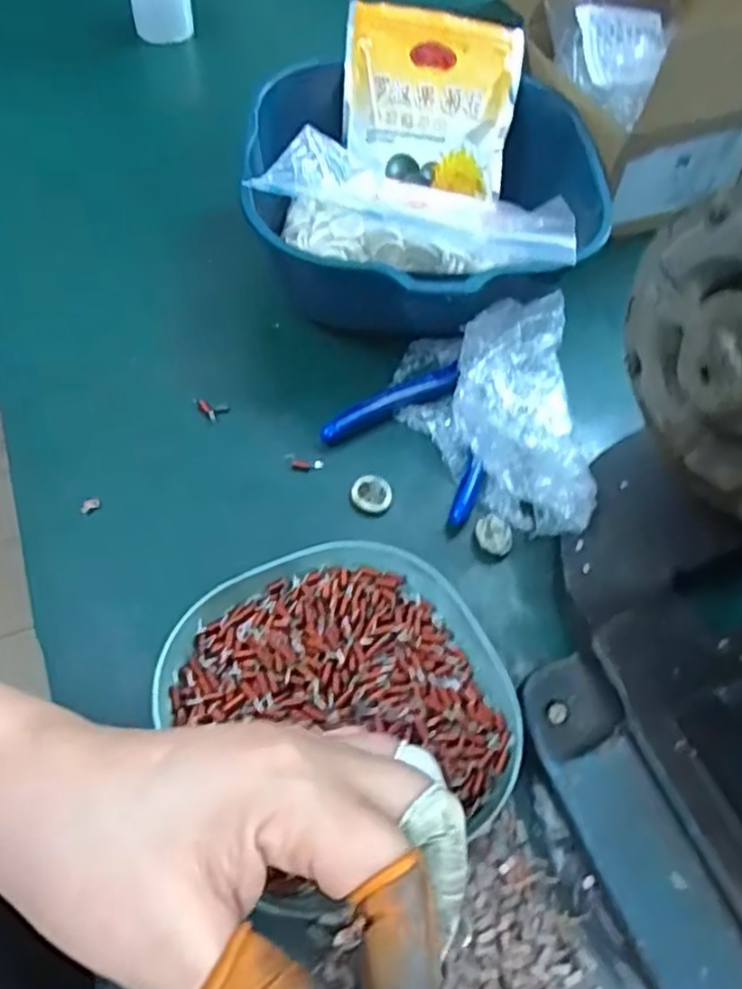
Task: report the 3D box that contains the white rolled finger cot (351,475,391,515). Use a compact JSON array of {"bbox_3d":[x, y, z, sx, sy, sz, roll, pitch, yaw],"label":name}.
[{"bbox_3d":[0.000,0.000,0.367,0.020,0.011,0.018,6,59,-1],"label":"white rolled finger cot"}]

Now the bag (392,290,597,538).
[{"bbox_3d":[0.064,-0.044,0.369,0.085,0.057,0.131,1,59,-4],"label":"bag"}]

